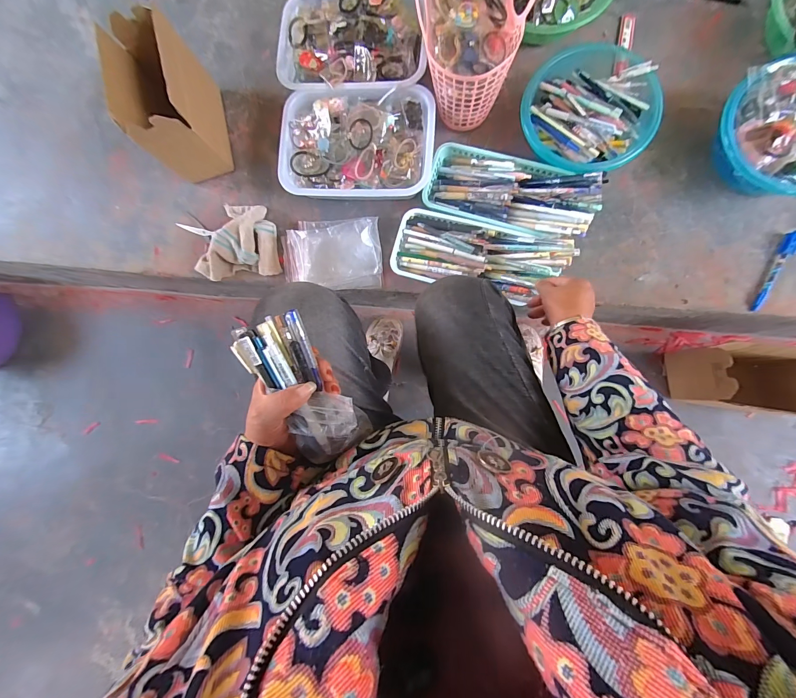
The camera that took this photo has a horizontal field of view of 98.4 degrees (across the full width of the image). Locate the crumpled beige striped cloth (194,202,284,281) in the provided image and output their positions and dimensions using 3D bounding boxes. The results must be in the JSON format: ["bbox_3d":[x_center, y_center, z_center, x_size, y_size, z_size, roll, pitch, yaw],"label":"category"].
[{"bbox_3d":[-0.334,-0.224,0.693,0.164,0.059,0.158,-6,85,5],"label":"crumpled beige striped cloth"}]

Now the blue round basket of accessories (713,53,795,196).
[{"bbox_3d":[0.655,-0.365,0.584,0.216,0.087,0.219,0,86,6],"label":"blue round basket of accessories"}]

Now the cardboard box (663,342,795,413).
[{"bbox_3d":[0.699,0.057,0.686,0.229,0.178,0.111,6,86,6],"label":"cardboard box"}]

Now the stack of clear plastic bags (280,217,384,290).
[{"bbox_3d":[-0.128,-0.190,0.678,0.186,0.033,0.134,-1,86,6],"label":"stack of clear plastic bags"}]

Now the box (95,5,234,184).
[{"bbox_3d":[-0.414,-0.453,0.644,0.108,0.191,0.214,-17,84,4],"label":"box"}]

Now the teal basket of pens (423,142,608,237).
[{"bbox_3d":[0.200,-0.286,0.626,0.294,0.082,0.132,20,88,7],"label":"teal basket of pens"}]

